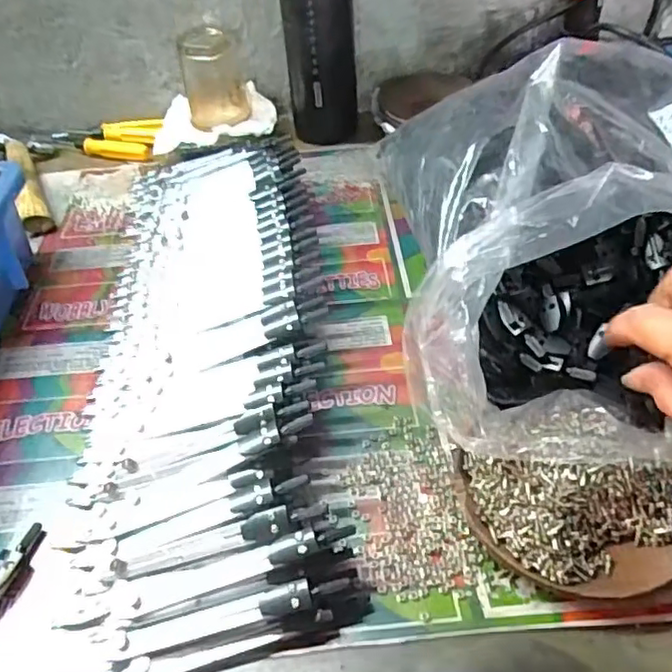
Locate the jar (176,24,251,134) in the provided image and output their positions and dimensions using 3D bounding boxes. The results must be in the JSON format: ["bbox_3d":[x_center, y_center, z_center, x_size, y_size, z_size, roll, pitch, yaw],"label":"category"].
[{"bbox_3d":[-0.115,-0.244,0.587,0.060,0.074,0.051,-11,45,-7],"label":"jar"}]

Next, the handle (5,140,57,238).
[{"bbox_3d":[-0.276,-0.135,0.555,0.023,0.029,0.132,-21,47,-16],"label":"handle"}]

